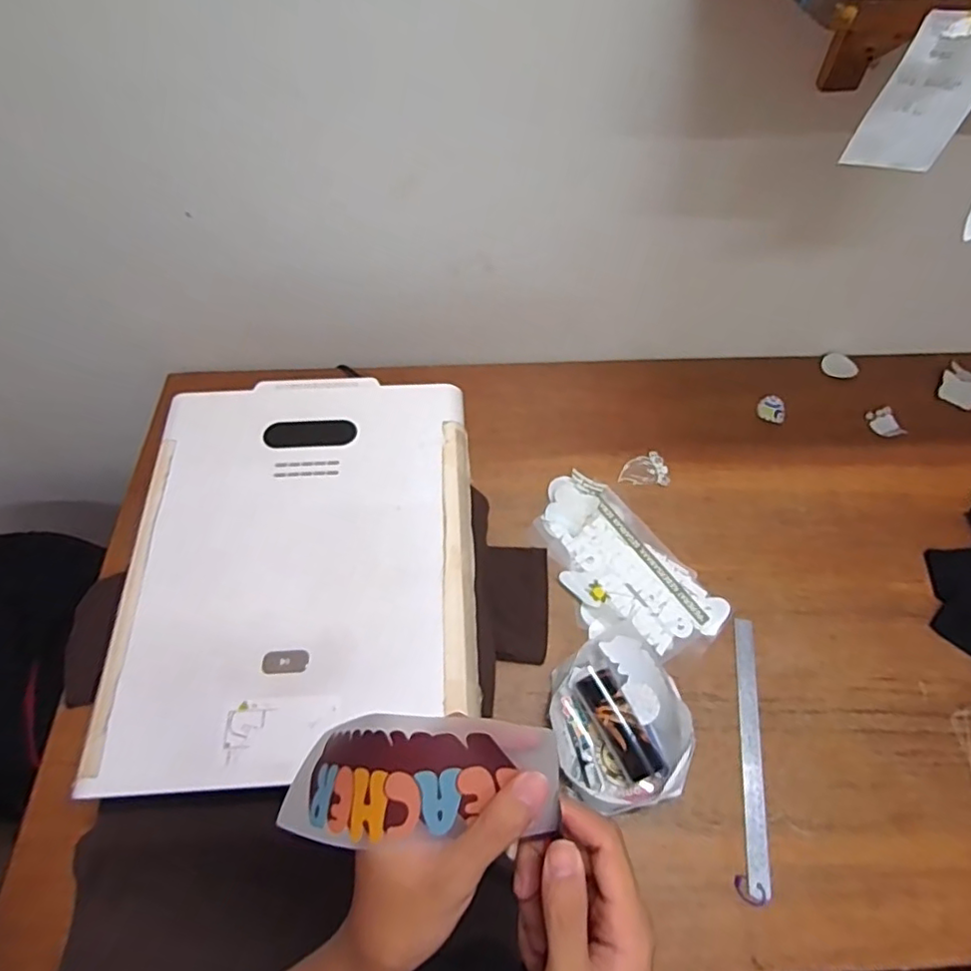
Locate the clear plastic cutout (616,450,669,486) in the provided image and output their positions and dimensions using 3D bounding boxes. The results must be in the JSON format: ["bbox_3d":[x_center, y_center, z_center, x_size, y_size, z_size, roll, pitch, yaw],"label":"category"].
[{"bbox_3d":[0.261,-0.027,0.982,0.082,0.008,0.061,0,59,-2],"label":"clear plastic cutout"}]

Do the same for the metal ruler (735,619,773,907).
[{"bbox_3d":[0.344,0.336,0.765,0.026,0.008,0.328,3,60,13],"label":"metal ruler"}]

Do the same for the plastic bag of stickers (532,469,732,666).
[{"bbox_3d":[0.199,0.116,0.886,0.177,0.021,0.311,-26,63,-16],"label":"plastic bag of stickers"}]

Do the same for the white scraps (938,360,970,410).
[{"bbox_3d":[0.869,-0.182,1.076,0.067,0.009,0.098,35,64,18],"label":"white scraps"}]

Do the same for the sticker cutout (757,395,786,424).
[{"bbox_3d":[0.508,-0.136,1.045,0.047,0.018,0.048,23,63,14],"label":"sticker cutout"}]

